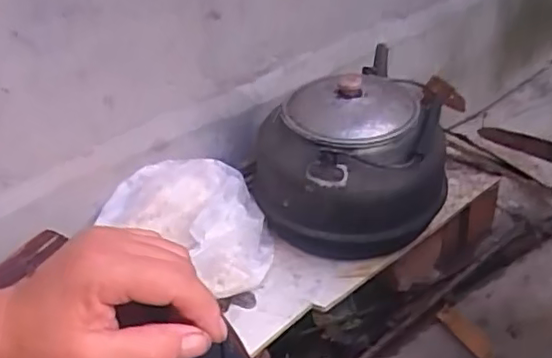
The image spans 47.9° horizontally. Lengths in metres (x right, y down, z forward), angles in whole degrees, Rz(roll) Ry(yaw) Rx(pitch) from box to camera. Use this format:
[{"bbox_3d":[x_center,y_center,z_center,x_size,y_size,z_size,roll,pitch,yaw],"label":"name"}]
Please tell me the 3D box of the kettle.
[{"bbox_3d":[0.090,-0.032,0.865,0.234,0.173,0.237,-9,36,-3],"label":"kettle"}]

